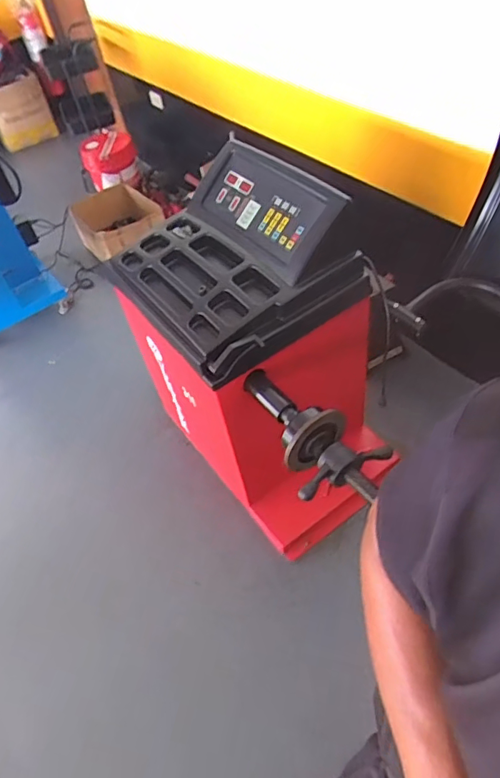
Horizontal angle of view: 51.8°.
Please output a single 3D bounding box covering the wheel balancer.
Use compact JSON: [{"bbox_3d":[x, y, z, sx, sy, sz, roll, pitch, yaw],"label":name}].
[{"bbox_3d":[0.120,-0.083,1.539,0.638,0.865,0.962,-33,53,-19],"label":"wheel balancer"}]

